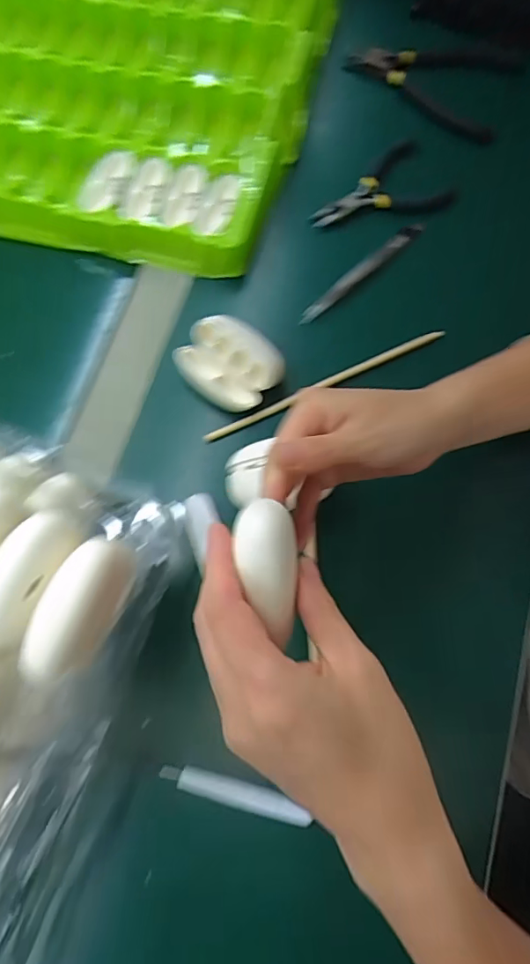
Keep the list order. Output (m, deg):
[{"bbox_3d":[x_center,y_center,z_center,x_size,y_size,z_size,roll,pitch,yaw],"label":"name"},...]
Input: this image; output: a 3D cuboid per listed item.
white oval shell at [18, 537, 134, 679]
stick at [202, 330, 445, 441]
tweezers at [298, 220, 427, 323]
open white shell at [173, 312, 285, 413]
[{"bbox_3d":[-0.088,0.059,0.246,0.027,0.029,0.067,22,76,6],"label":"white oval shell"},{"bbox_3d":[0.045,-0.072,0.377,0.192,0.008,0.008,-25,76,-6],"label":"stick"},{"bbox_3d":[0.077,-0.166,0.403,0.131,0.006,0.012,-41,78,-9],"label":"tweezers"},{"bbox_3d":[-0.026,-0.084,0.368,0.069,0.030,0.057,42,79,11],"label":"open white shell"}]

